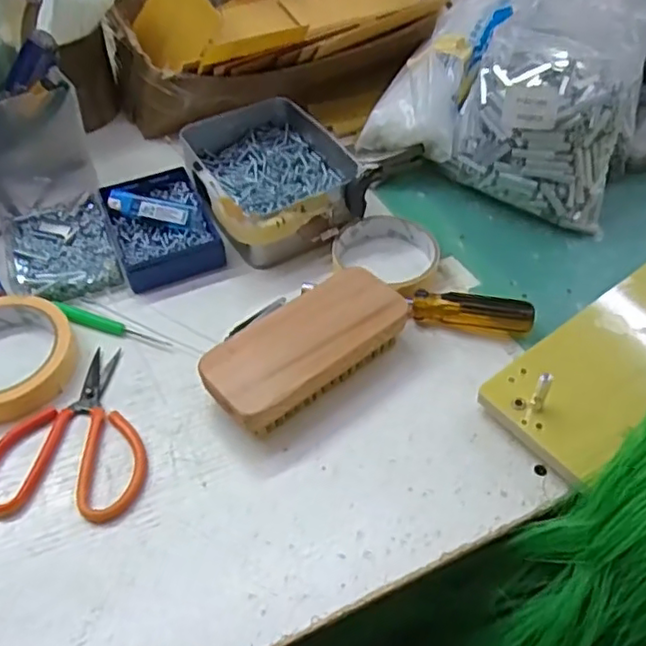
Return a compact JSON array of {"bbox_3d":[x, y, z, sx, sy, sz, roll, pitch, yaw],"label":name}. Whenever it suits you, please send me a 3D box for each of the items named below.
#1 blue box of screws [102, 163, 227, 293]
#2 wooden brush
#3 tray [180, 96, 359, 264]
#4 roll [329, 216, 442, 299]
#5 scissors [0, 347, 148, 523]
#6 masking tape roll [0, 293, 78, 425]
[{"bbox_3d":[-0.133,-0.080,0.528,0.076,0.025,0.109,-19,52,-13],"label":"blue box of screws"},{"bbox_3d":[-0.012,0.018,0.430,0.139,0.036,0.064,-33,57,-23],"label":"wooden brush"},{"bbox_3d":[-0.041,-0.129,0.542,0.128,0.050,0.168,-19,53,-13],"label":"tray"},{"bbox_3d":[0.052,-0.056,0.504,0.082,0.020,0.078,-1,51,1],"label":"roll"},{"bbox_3d":[-0.157,0.068,0.412,0.098,0.006,0.118,2,51,4],"label":"scissors"},{"bbox_3d":[-0.219,0.023,0.436,0.099,0.017,0.093,29,57,23],"label":"masking tape roll"}]

